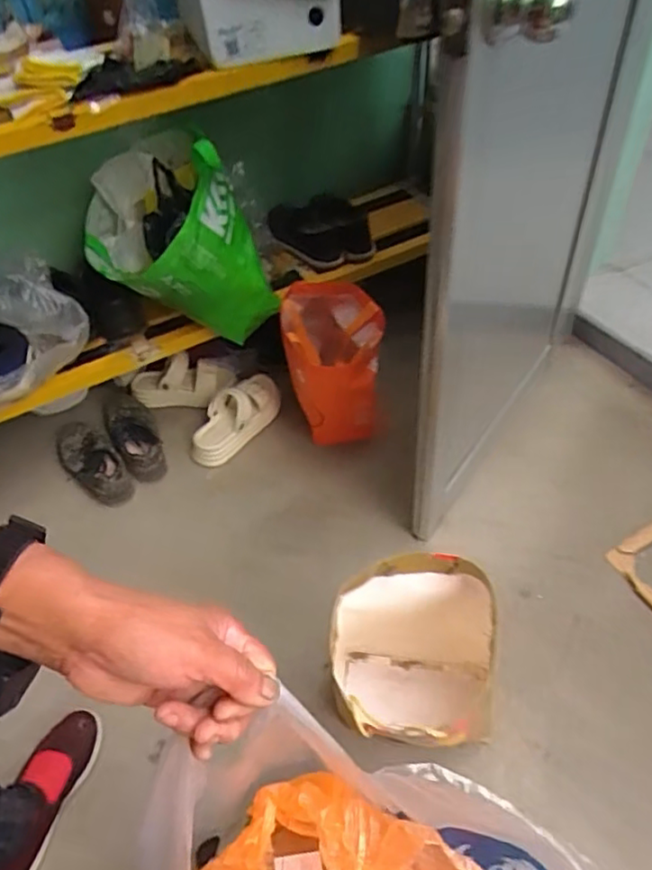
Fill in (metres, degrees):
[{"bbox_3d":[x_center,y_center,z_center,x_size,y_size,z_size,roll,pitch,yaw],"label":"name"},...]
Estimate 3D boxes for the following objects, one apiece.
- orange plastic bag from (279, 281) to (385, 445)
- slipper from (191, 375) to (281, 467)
[{"bbox_3d":[0.019,-0.136,1.255,0.191,0.254,0.234,2,50,8],"label":"orange plastic bag"},{"bbox_3d":[-0.194,-0.043,1.333,0.111,0.083,0.242,35,61,30],"label":"slipper"}]

